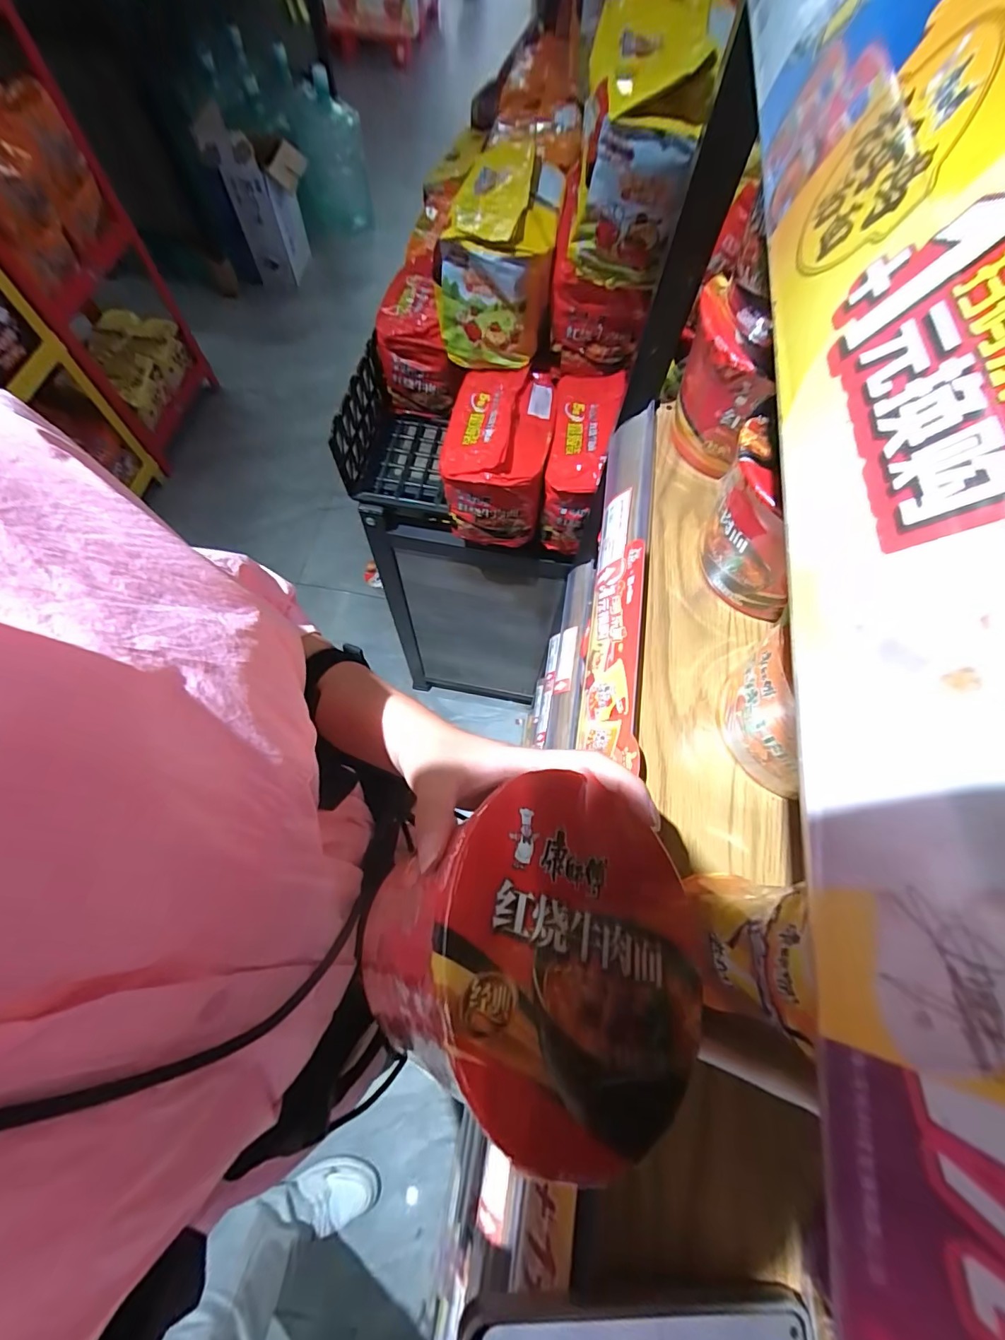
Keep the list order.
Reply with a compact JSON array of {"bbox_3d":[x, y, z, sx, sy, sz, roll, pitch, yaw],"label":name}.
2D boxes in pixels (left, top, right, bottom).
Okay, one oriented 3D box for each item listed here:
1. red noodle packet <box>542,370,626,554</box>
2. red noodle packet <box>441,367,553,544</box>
[{"bbox_3d":[0.099,-0.286,0.685,0.074,0.167,0.177,10,68,2],"label":"red noodle packet"},{"bbox_3d":[-0.006,-0.296,0.688,0.132,0.151,0.182,7,68,1],"label":"red noodle packet"}]

